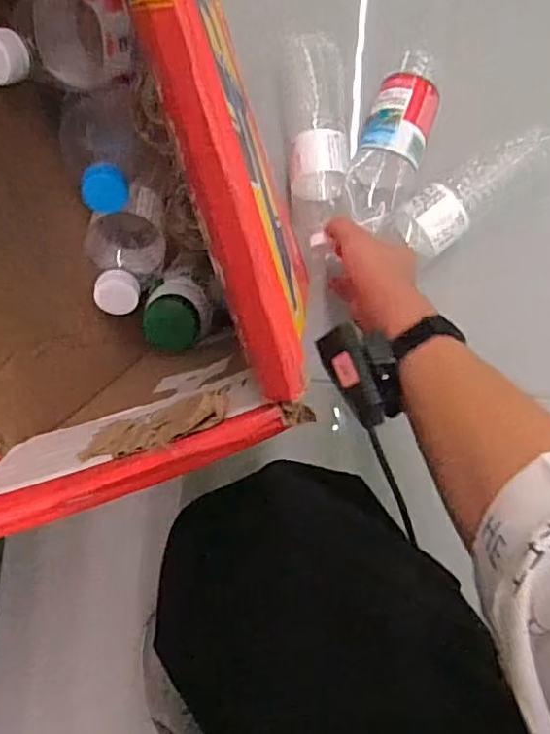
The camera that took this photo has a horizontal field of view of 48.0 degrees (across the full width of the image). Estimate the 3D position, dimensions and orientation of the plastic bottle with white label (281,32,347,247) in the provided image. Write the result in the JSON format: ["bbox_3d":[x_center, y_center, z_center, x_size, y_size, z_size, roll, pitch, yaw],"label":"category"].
[{"bbox_3d":[0.042,-0.237,0.634,0.060,0.060,0.241,-5,72,6],"label":"plastic bottle with white label"}]

